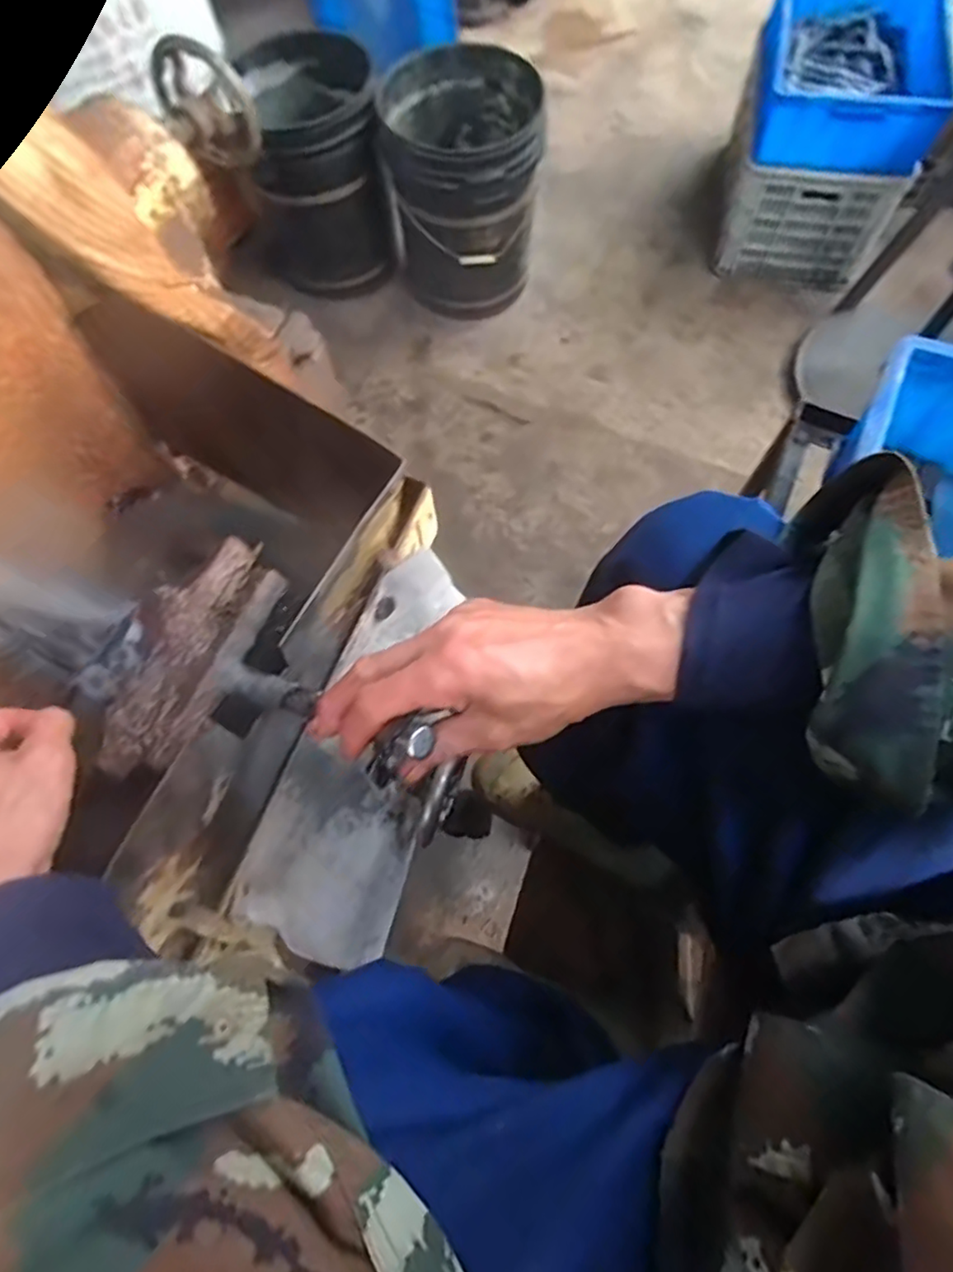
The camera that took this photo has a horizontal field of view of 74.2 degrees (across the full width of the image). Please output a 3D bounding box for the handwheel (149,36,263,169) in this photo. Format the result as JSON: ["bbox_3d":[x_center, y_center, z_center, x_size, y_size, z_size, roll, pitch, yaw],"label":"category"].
[{"bbox_3d":[-0.282,-0.538,0.647,0.114,0.106,0.049,27,71,-26],"label":"handwheel"}]

